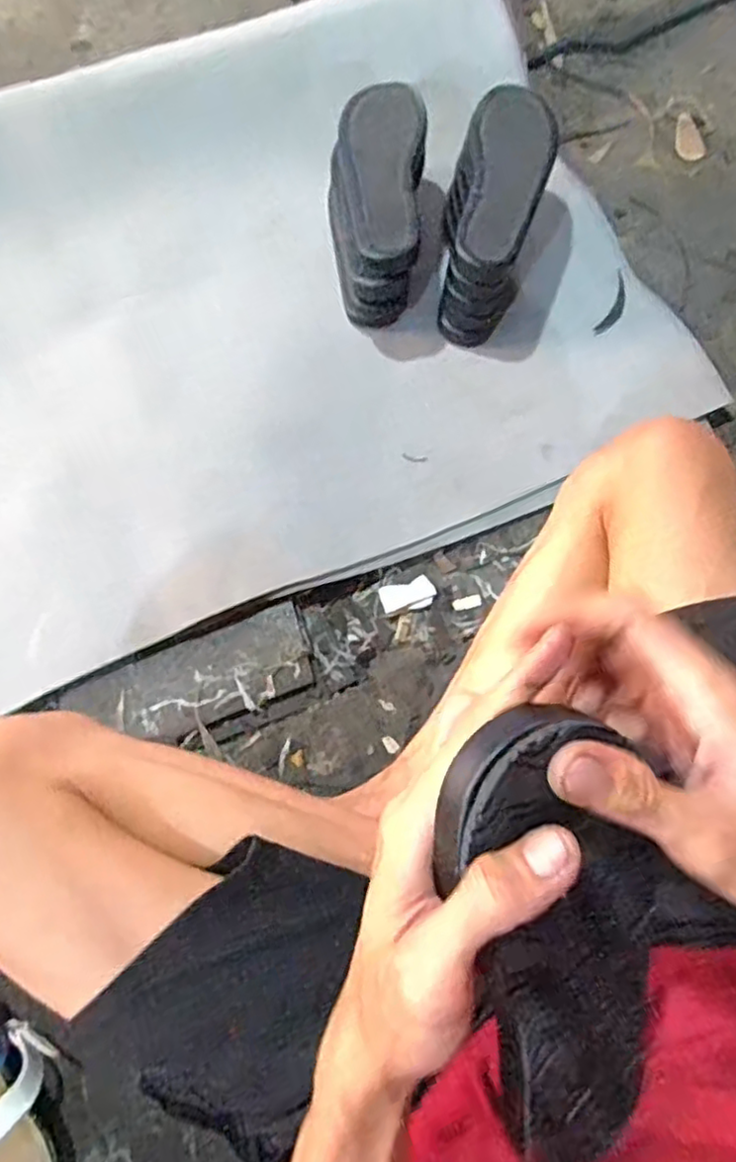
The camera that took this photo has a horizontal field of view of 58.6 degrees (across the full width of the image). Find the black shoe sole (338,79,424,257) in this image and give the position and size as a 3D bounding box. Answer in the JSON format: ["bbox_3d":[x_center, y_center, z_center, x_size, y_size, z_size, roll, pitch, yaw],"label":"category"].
[{"bbox_3d":[0.015,-0.427,0.675,0.082,0.018,0.200,2,75,-1],"label":"black shoe sole"}]

